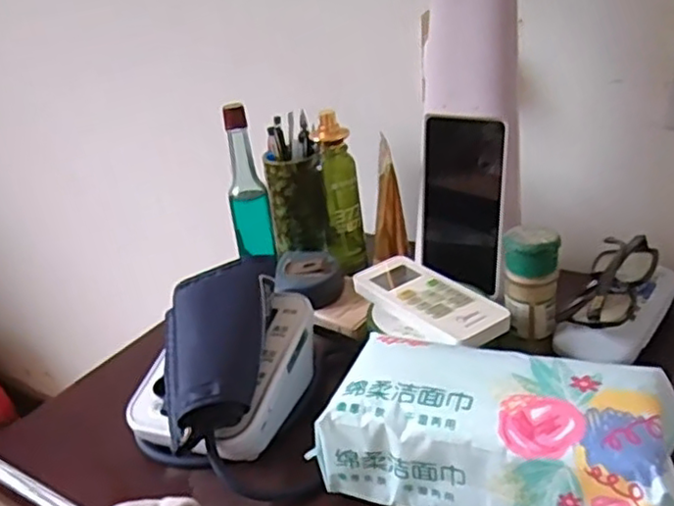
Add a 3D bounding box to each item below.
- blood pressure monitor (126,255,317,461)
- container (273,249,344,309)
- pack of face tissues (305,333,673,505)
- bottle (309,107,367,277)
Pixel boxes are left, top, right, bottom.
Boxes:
[{"bbox_3d":[-0.089,0.077,0.478,0.106,0.085,0.144,5,28,19],"label":"blood pressure monitor"},{"bbox_3d":[-0.025,0.023,0.614,0.060,0.035,0.065,-4,27,2],"label":"container"},{"bbox_3d":[0.102,0.113,0.410,0.203,0.081,0.096,7,29,23],"label":"pack of face tissues"},{"bbox_3d":[0.004,-0.057,0.649,0.042,0.152,0.041,-4,27,2],"label":"bottle"}]

